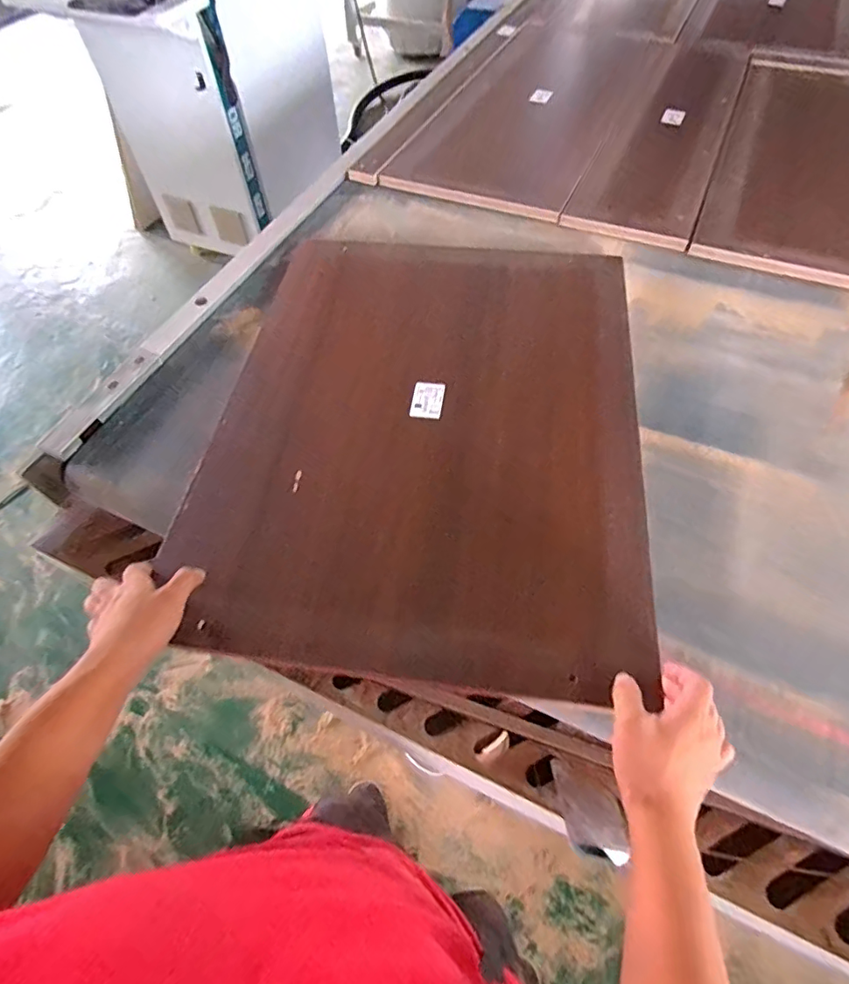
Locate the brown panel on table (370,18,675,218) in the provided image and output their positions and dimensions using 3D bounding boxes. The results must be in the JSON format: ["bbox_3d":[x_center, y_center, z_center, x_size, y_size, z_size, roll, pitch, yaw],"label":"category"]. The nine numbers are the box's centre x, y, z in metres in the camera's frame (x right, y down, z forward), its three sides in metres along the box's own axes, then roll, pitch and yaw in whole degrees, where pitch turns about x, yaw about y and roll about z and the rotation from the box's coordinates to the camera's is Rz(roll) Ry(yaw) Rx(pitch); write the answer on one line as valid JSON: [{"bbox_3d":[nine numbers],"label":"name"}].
[{"bbox_3d":[0.272,-0.910,1.199,0.380,0.011,0.923,21,61,15],"label":"brown panel on table"}]

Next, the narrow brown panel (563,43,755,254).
[{"bbox_3d":[0.532,-0.801,1.110,0.218,0.029,0.900,21,60,14],"label":"narrow brown panel"}]

